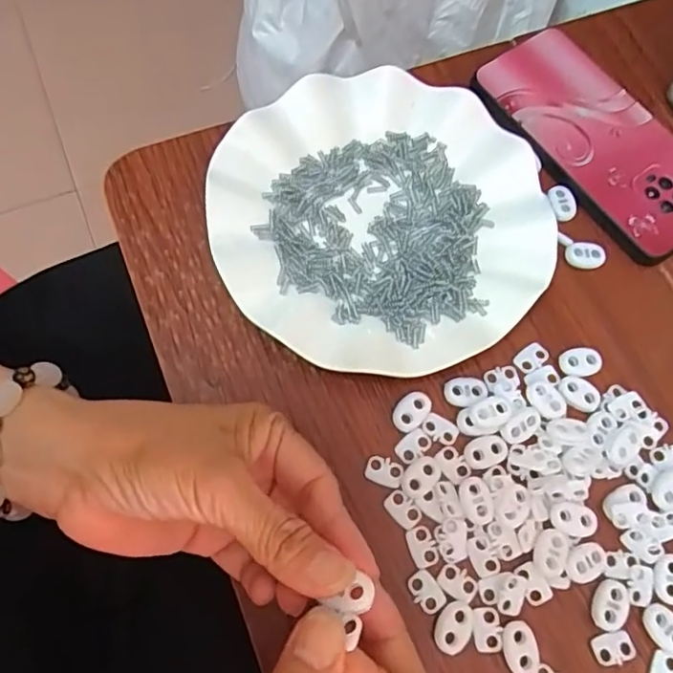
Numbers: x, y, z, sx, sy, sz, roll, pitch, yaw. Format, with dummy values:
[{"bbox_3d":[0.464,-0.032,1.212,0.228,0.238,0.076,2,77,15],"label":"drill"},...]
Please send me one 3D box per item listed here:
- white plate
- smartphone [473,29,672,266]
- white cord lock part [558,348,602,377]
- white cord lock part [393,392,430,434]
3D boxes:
[{"bbox_3d":[0.026,-0.067,0.318,0.183,0.023,0.180,1,72,-2],"label":"white plate"},{"bbox_3d":[0.163,-0.123,0.350,0.080,0.009,0.162,-36,77,-13],"label":"smartphone"},{"bbox_3d":[0.133,0.014,0.305,0.023,0.005,0.015,-4,72,-4],"label":"white cord lock part"},{"bbox_3d":[0.039,0.039,0.291,0.015,0.004,0.023,38,74,10],"label":"white cord lock part"}]

